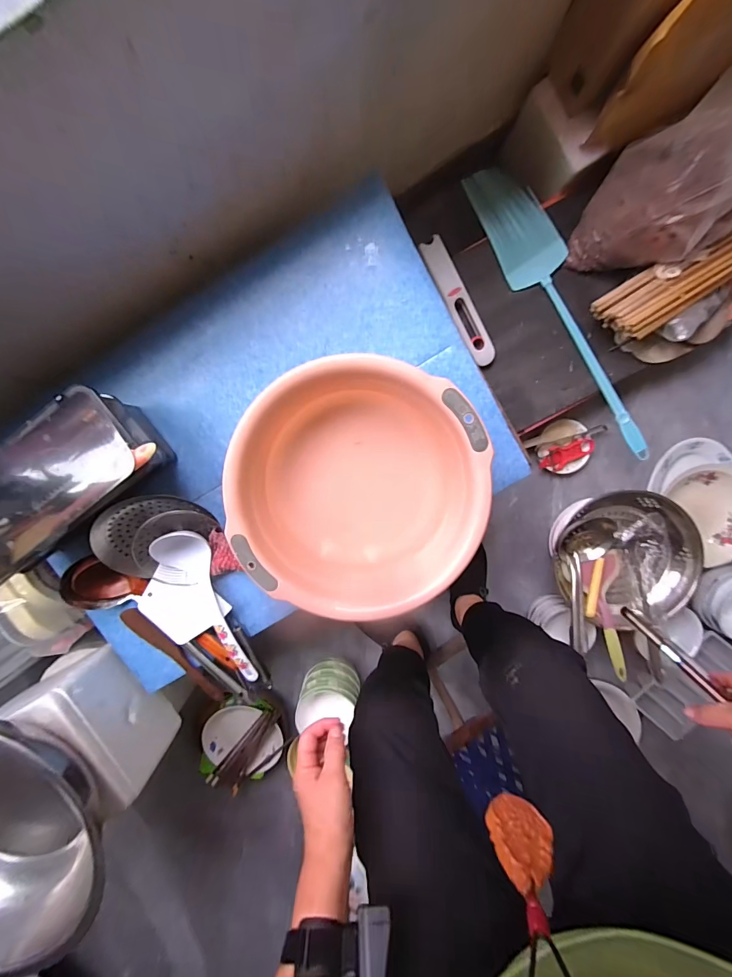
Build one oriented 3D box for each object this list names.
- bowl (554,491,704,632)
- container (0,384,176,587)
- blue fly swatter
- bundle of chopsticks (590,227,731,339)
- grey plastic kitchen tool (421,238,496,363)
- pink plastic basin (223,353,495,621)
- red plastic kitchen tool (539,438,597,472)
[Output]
[{"bbox_3d":[0.529,0.147,0.800,0.271,0.084,0.258,0,98,-1],"label":"bowl"},{"bbox_3d":[-0.392,-0.015,0.519,0.290,0.163,0.134,-34,97,4],"label":"container"},{"bbox_3d":[0.371,-0.319,0.737,0.116,0.019,0.607,-28,97,3],"label":"blue fly swatter"},{"bbox_3d":[0.556,-0.367,0.665,0.307,0.046,0.091,-32,97,4],"label":"bundle of chopsticks"},{"bbox_3d":[0.172,-0.336,0.711,0.048,0.009,0.234,-31,104,2],"label":"grey plastic kitchen tool"},{"bbox_3d":[-0.009,-0.002,0.550,0.317,0.136,0.325,0,98,-1],"label":"pink plastic basin"},{"bbox_3d":[0.447,-0.072,0.854,0.119,0.029,0.053,-14,98,1],"label":"red plastic kitchen tool"}]

